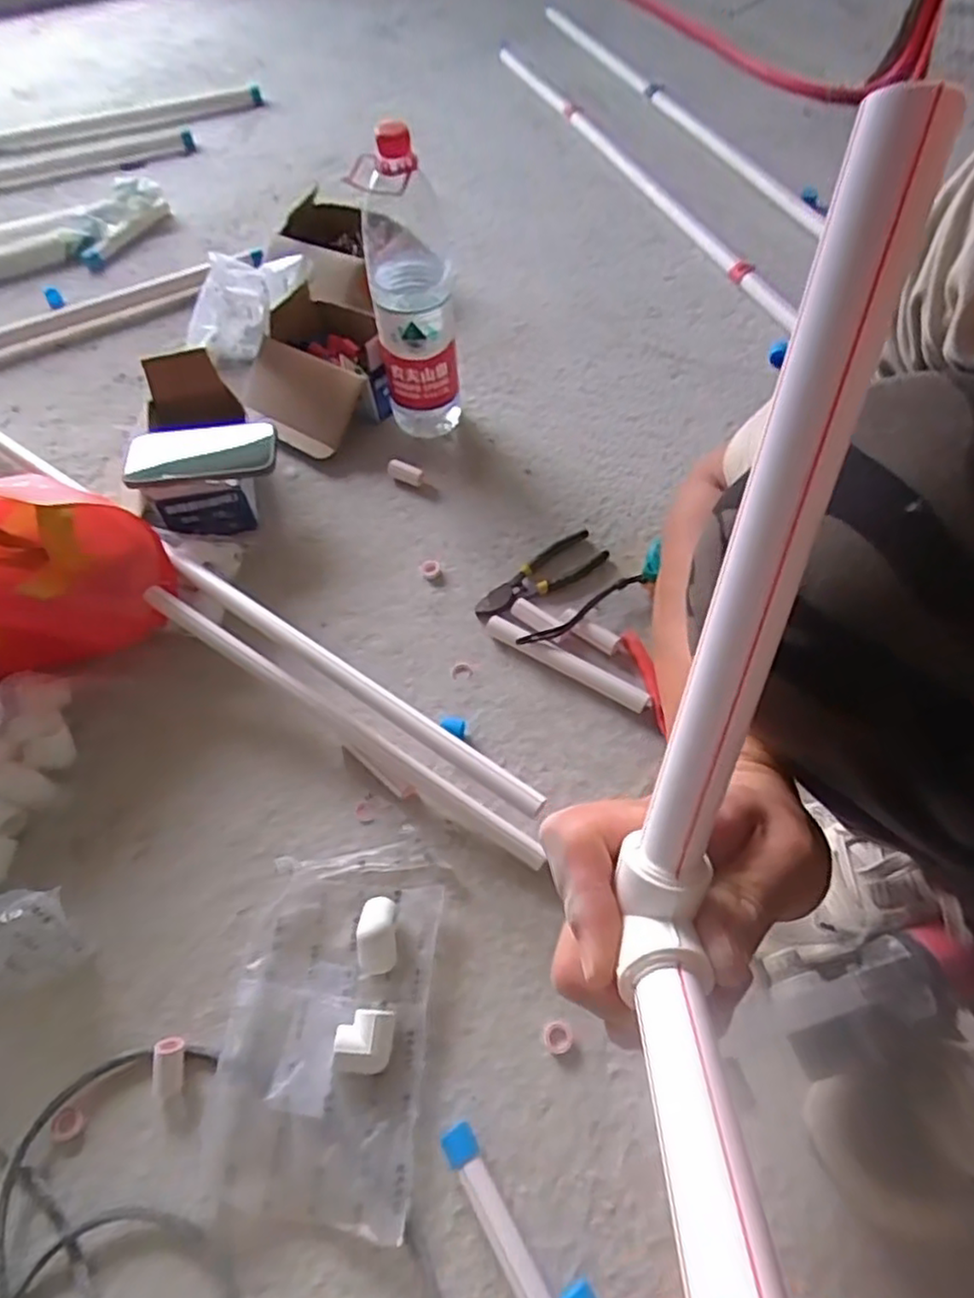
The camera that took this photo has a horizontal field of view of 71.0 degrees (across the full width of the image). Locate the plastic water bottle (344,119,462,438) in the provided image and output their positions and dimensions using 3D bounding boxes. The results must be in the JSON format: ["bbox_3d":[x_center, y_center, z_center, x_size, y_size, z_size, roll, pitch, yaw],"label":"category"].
[{"bbox_3d":[-0.083,-0.386,0.765,0.088,0.309,0.097,-7,58,-1],"label":"plastic water bottle"}]

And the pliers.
[{"bbox_3d":[0.058,-0.078,0.735,0.163,0.019,0.056,-36,63,-18],"label":"pliers"}]

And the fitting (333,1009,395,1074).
[{"bbox_3d":[-0.091,0.291,0.508,0.042,0.020,0.042,-1,58,2],"label":"fitting"}]

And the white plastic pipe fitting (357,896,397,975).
[{"bbox_3d":[-0.087,0.227,0.543,0.030,0.038,0.055,-9,58,-2],"label":"white plastic pipe fitting"}]

